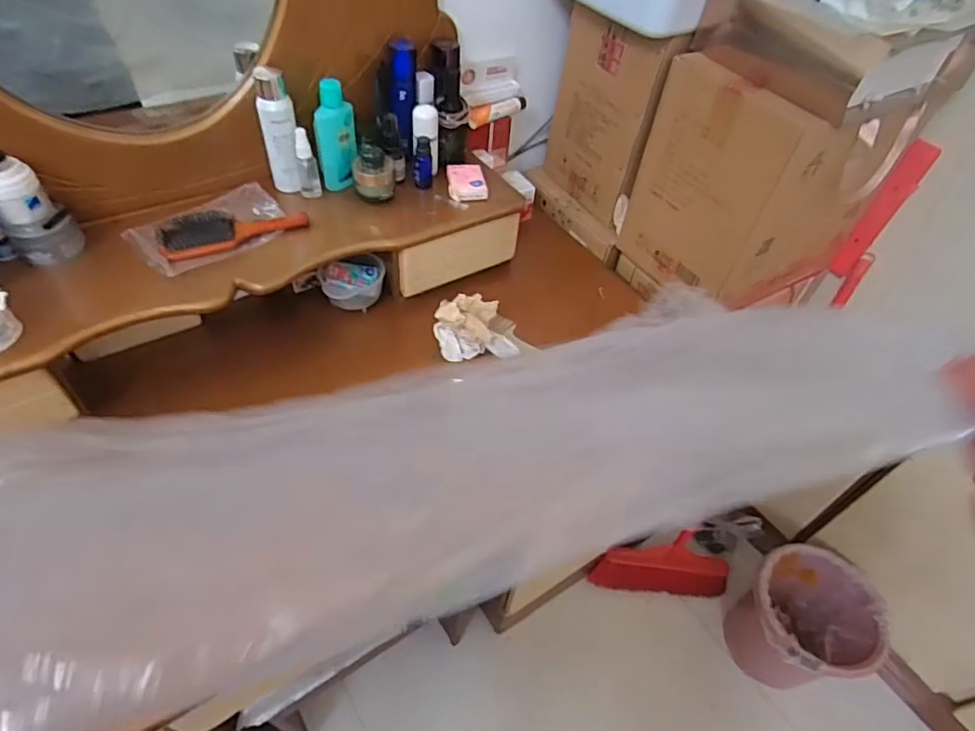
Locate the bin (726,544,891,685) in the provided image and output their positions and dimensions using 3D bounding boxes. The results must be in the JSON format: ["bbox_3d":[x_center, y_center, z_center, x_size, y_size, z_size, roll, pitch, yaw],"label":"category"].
[{"bbox_3d":[0.733,0.604,1.343,0.283,0.329,0.265,3,49,-3],"label":"bin"}]

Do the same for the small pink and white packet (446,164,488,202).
[{"bbox_3d":[-0.034,-0.294,0.887,0.061,0.022,0.081,-6,50,-11],"label":"small pink and white packet"}]

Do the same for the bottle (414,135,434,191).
[{"bbox_3d":[-0.100,-0.316,0.875,0.029,0.081,0.024,-1,49,-6],"label":"bottle"}]

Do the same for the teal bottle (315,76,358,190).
[{"bbox_3d":[-0.223,-0.334,0.819,0.056,0.145,0.033,-8,50,-13],"label":"teal bottle"}]

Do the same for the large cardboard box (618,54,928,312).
[{"bbox_3d":[0.445,-0.302,0.895,0.318,0.324,0.258,-25,56,-25],"label":"large cardboard box"}]

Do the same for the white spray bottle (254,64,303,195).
[{"bbox_3d":[-0.296,-0.332,0.796,0.053,0.162,0.040,-8,50,-12],"label":"white spray bottle"}]

